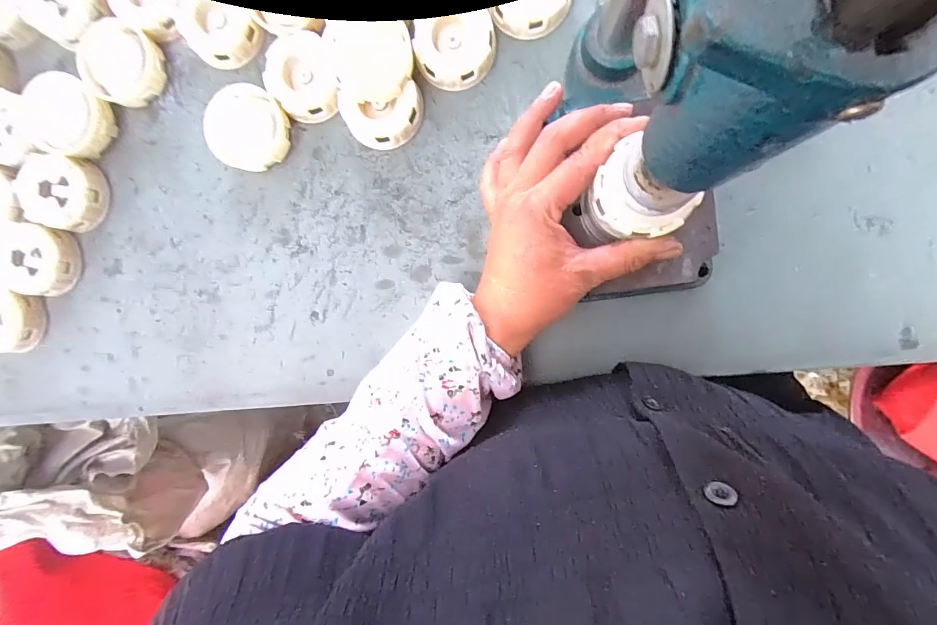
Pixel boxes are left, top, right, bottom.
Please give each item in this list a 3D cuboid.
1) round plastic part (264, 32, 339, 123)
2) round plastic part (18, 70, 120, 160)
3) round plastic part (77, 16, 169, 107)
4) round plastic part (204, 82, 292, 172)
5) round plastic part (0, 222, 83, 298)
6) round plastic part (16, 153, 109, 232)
[{"bbox_3d":[-0.133,-0.186,0.326,0.052,0.022,0.066,-18,91,7],"label":"round plastic part"},{"bbox_3d":[-0.345,-0.168,0.348,0.074,0.026,0.063,20,95,5],"label":"round plastic part"},{"bbox_3d":[-0.294,-0.211,0.345,0.076,0.022,0.063,18,95,5],"label":"round plastic part"},{"bbox_3d":[-0.179,-0.150,0.331,0.060,0.026,0.062,0,93,6],"label":"round plastic part"},{"bbox_3d":[-0.381,-0.046,0.353,0.066,0.018,0.061,0,93,6],"label":"round plastic part"},{"bbox_3d":[-0.352,-0.103,0.350,0.072,0.022,0.061,10,94,5],"label":"round plastic part"}]

